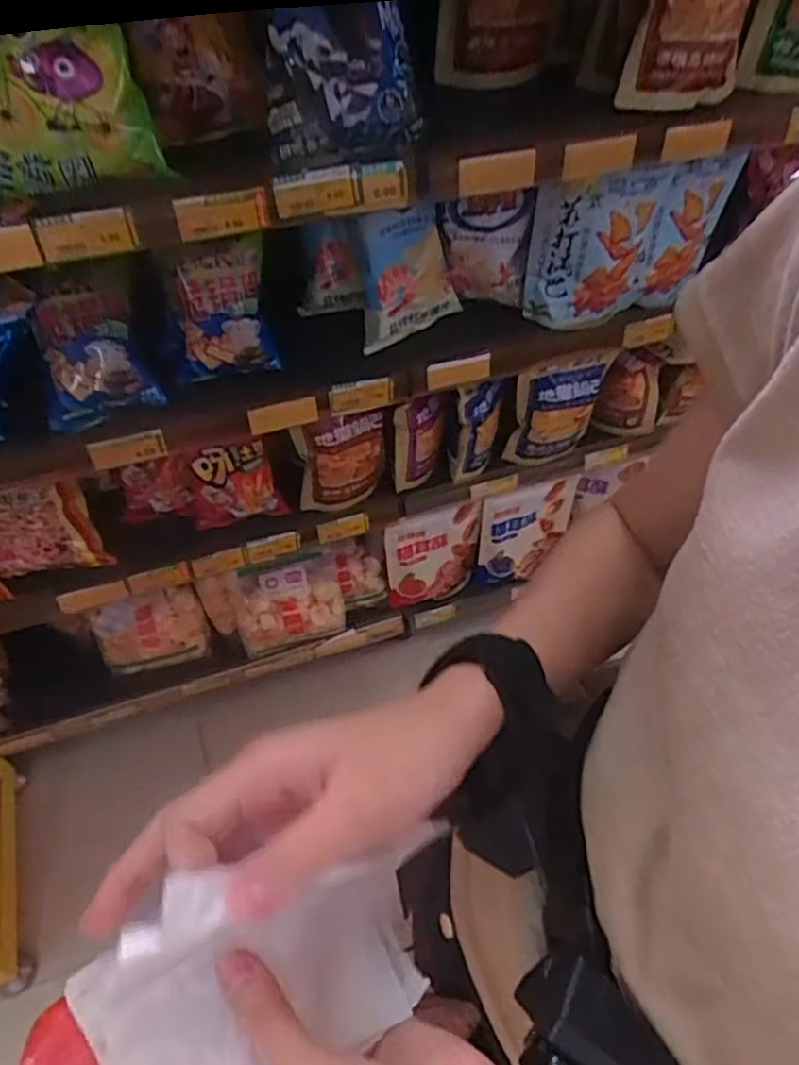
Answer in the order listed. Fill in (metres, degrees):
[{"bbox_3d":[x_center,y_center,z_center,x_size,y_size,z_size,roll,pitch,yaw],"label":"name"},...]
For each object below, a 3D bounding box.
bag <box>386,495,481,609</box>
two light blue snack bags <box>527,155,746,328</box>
[{"bbox_3d":[0.064,0.045,1.278,0.180,0.217,0.051,-13,54,-11],"label":"bag"},{"bbox_3d":[0.315,-0.407,0.970,0.291,0.198,0.068,-19,55,-15],"label":"two light blue snack bags"}]

